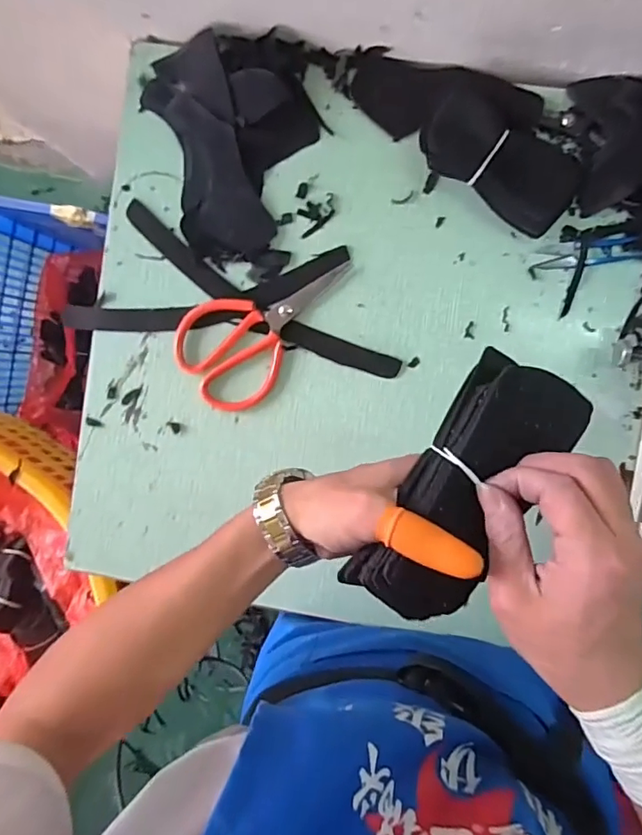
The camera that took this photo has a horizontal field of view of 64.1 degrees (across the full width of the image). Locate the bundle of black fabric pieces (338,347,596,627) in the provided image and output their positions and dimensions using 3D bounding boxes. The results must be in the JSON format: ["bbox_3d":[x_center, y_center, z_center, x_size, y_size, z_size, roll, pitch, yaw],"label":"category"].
[{"bbox_3d":[0.079,0.045,0.284,0.069,0.038,0.157,29,100,4],"label":"bundle of black fabric pieces"}]

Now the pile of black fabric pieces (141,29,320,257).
[{"bbox_3d":[-0.080,-0.266,0.494,0.153,0.033,0.196,-12,91,6],"label":"pile of black fabric pieces"}]

